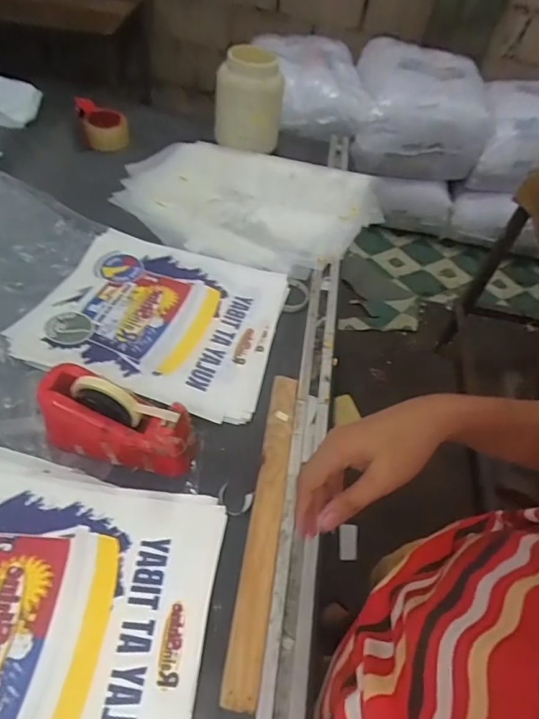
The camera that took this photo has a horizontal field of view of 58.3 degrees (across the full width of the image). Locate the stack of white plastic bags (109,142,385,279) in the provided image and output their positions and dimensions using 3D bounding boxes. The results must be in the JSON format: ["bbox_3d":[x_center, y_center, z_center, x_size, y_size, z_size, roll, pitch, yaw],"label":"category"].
[{"bbox_3d":[-0.065,-0.356,1.049,0.572,0.110,0.333,21,50,7],"label":"stack of white plastic bags"}]

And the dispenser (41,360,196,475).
[{"bbox_3d":[-0.201,0.079,0.636,0.200,0.096,0.075,20,49,8],"label":"dispenser"}]

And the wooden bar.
[{"bbox_3d":[-0.002,0.192,0.625,0.038,0.024,0.425,12,50,-1],"label":"wooden bar"}]

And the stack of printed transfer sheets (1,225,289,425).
[{"bbox_3d":[-0.188,-0.084,0.836,0.394,0.024,0.347,14,50,1],"label":"stack of printed transfer sheets"}]

